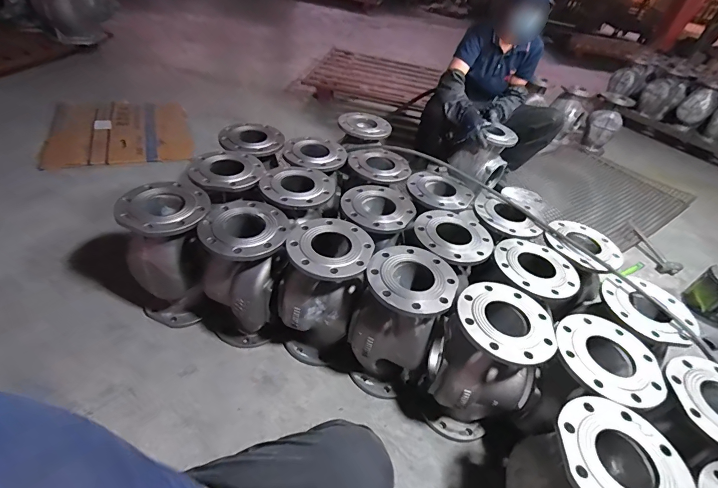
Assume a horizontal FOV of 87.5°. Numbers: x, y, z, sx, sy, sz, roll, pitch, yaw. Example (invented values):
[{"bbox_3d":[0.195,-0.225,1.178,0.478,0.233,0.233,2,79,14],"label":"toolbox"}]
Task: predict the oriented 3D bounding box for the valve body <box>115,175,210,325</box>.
[{"bbox_3d":[-0.511,0.034,1.068,0.218,0.366,0.221,-2,42,-16],"label":"valve body"}]

